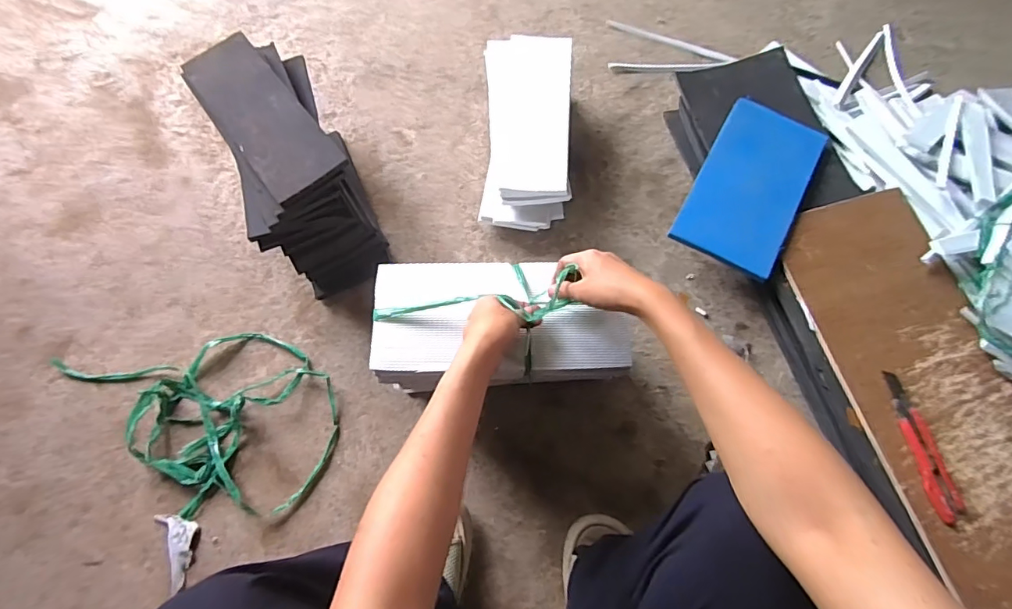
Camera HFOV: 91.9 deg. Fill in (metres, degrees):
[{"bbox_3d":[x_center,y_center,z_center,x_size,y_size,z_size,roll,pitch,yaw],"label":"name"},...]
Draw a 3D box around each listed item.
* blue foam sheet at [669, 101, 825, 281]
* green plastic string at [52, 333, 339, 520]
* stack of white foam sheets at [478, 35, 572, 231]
[{"bbox_3d":[0.379,-0.185,0.758,0.149,0.030,0.287,28,73,10],"label":"blue foam sheet"},{"bbox_3d":[-0.425,0.130,0.701,0.388,0.031,0.242,36,74,14],"label":"green plastic string"},{"bbox_3d":[0.034,-0.275,0.799,0.134,0.115,0.303,2,70,1],"label":"stack of white foam sheets"}]

